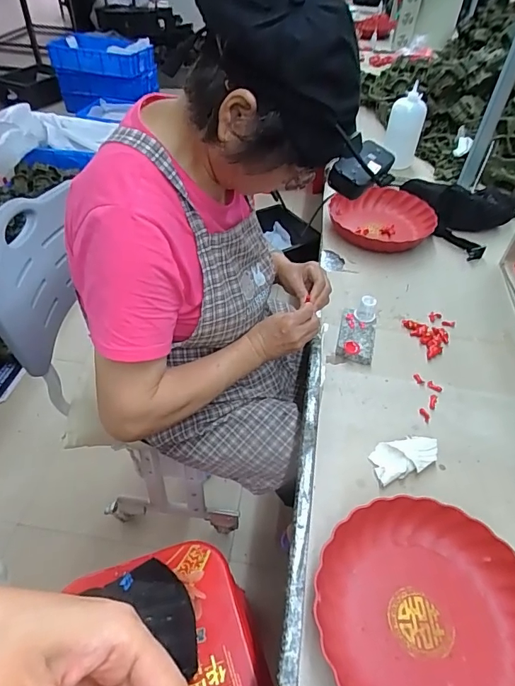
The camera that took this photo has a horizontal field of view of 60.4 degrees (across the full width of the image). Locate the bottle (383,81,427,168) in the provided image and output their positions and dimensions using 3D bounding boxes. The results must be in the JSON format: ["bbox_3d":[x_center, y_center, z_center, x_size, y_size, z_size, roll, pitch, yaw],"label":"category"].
[{"bbox_3d":[0.417,-0.604,1.256,0.089,0.213,0.092,19,48,15],"label":"bottle"}]

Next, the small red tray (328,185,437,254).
[{"bbox_3d":[0.285,-0.294,1.042,0.242,0.045,0.238,24,48,18],"label":"small red tray"}]

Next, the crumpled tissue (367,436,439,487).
[{"bbox_3d":[0.203,0.157,0.613,0.101,0.022,0.053,-14,48,-18],"label":"crumpled tissue"}]

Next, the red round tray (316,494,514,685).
[{"bbox_3d":[0.182,0.289,0.465,0.236,0.040,0.240,-2,46,-7],"label":"red round tray"}]

